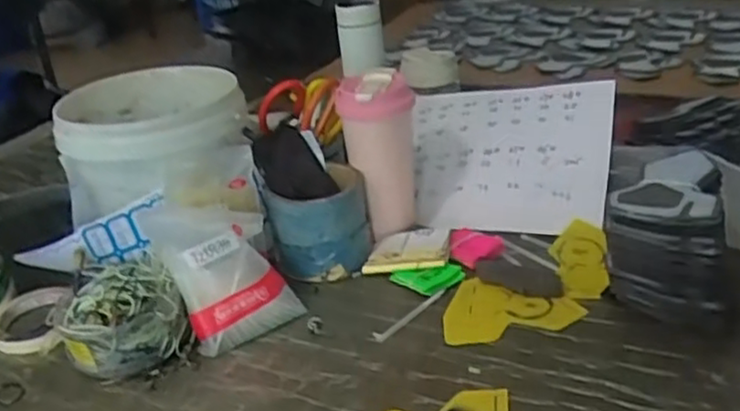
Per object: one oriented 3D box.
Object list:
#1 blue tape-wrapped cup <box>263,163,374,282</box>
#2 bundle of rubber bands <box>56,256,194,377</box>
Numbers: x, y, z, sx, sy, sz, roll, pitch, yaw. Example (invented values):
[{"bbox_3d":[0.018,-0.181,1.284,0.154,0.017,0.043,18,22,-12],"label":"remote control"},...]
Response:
[{"bbox_3d":[-0.053,0.023,0.811,0.109,0.104,0.093,-7,26,-2],"label":"blue tape-wrapped cup"},{"bbox_3d":[-0.251,0.112,0.712,0.110,0.079,0.117,-19,29,-24],"label":"bundle of rubber bands"}]

